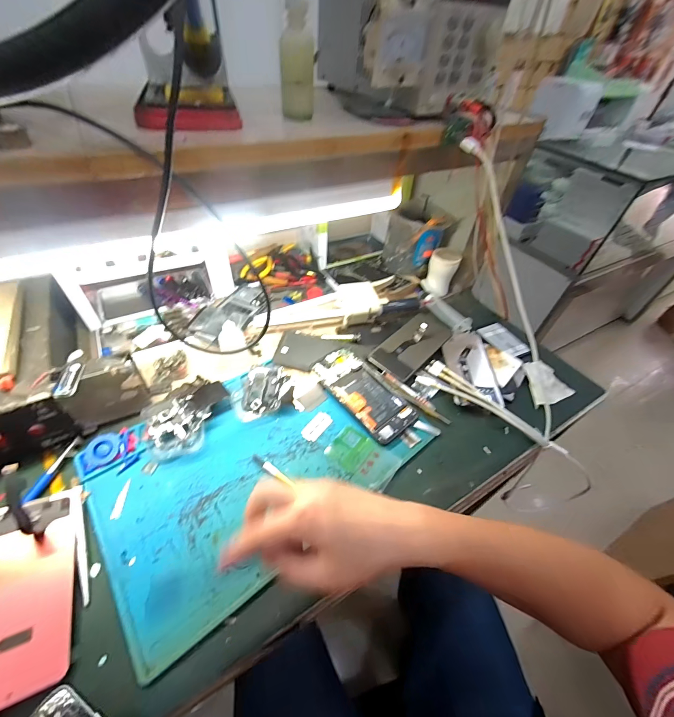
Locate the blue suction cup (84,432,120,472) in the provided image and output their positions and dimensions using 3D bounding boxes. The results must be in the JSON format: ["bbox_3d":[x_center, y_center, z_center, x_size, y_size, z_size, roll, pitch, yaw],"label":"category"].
[{"bbox_3d":[-0.275,0.108,0.377,0.037,0.007,0.037,4,66,-9],"label":"blue suction cup"}]

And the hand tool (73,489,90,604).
[{"bbox_3d":[-0.255,0.181,0.320,0.008,0.006,0.117,-20,53,-22],"label":"hand tool"}]

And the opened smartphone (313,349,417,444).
[{"bbox_3d":[0.037,0.047,0.463,0.070,0.012,0.156,-29,57,-28],"label":"opened smartphone"}]

